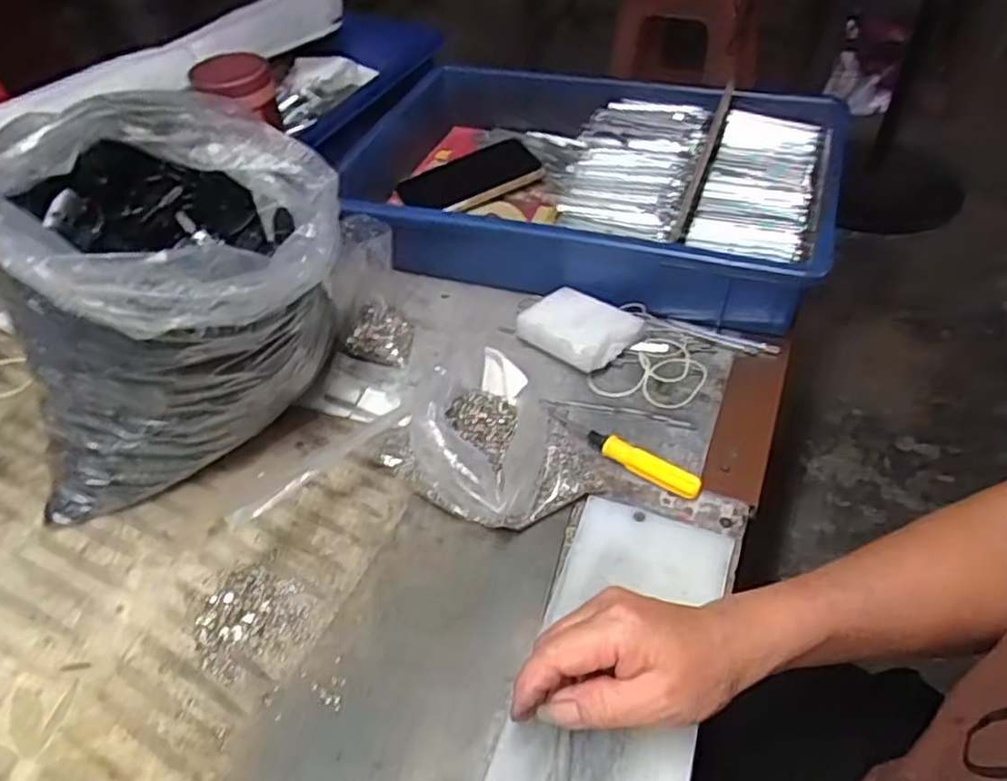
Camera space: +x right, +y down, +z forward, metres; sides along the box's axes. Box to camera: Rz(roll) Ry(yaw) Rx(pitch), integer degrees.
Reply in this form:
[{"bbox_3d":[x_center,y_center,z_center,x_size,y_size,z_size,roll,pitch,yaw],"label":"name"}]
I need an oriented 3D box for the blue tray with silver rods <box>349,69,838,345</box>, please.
[{"bbox_3d":[0.059,-0.204,0.674,0.457,0.105,0.291,14,49,16],"label":"blue tray with silver rods"}]

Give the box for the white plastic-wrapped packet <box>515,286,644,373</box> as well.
[{"bbox_3d":[0.059,-0.051,0.569,0.085,0.029,0.062,31,56,29],"label":"white plastic-wrapped packet"}]

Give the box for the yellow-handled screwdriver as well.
[{"bbox_3d":[0.081,0.041,0.486,0.115,0.014,0.014,29,55,27],"label":"yellow-handled screwdriver"}]

